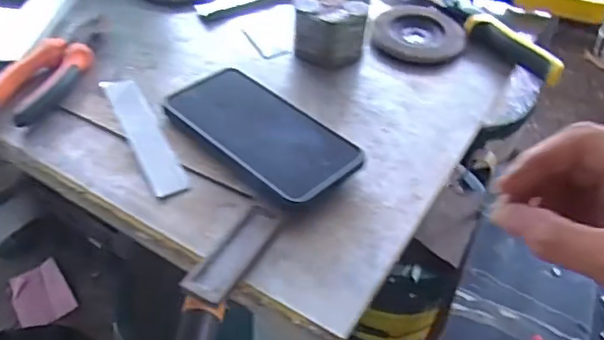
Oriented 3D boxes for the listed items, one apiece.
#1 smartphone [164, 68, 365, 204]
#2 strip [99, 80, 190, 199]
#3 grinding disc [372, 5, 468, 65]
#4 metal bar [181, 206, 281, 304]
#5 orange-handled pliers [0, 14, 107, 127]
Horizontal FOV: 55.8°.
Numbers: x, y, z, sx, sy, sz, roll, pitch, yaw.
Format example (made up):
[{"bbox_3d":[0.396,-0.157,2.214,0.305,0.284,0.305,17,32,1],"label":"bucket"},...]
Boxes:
[{"bbox_3d":[-0.034,-0.032,0.440,0.156,0.012,0.074,34,54,26],"label":"smartphone"},{"bbox_3d":[-0.127,-0.030,0.452,0.026,0.004,0.136,-24,55,-17],"label":"strip"},{"bbox_3d":[0.120,-0.139,0.581,0.089,0.020,0.089,1,47,-2],"label":"grinding disc"},{"bbox_3d":[-0.044,0.053,0.376,0.027,0.005,0.079,23,50,18],"label":"metal bar"},{"bbox_3d":[-0.216,-0.091,0.495,0.055,0.018,0.139,11,47,7],"label":"orange-handled pliers"}]

